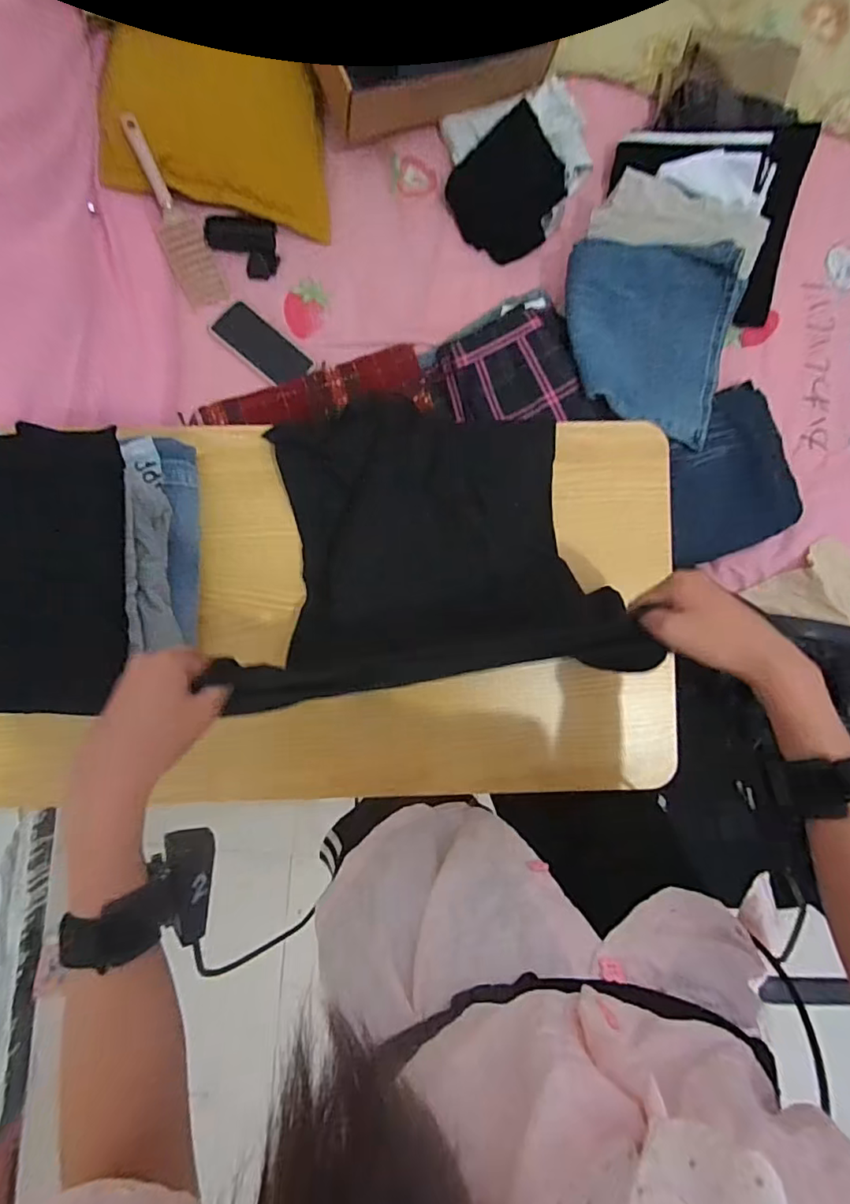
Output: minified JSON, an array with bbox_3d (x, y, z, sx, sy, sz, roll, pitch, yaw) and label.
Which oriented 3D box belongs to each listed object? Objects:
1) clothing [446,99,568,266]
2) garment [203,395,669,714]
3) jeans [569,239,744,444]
[{"bbox_3d":[0.138,-0.661,0.858,0.170,0.067,0.161,-38,90,-2],"label":"clothing"},{"bbox_3d":[-0.004,-0.064,0.529,0.386,0.117,0.277,-7,95,0],"label":"garment"},{"bbox_3d":[0.340,-0.396,0.810,0.252,0.058,0.273,5,89,-2],"label":"jeans"}]

